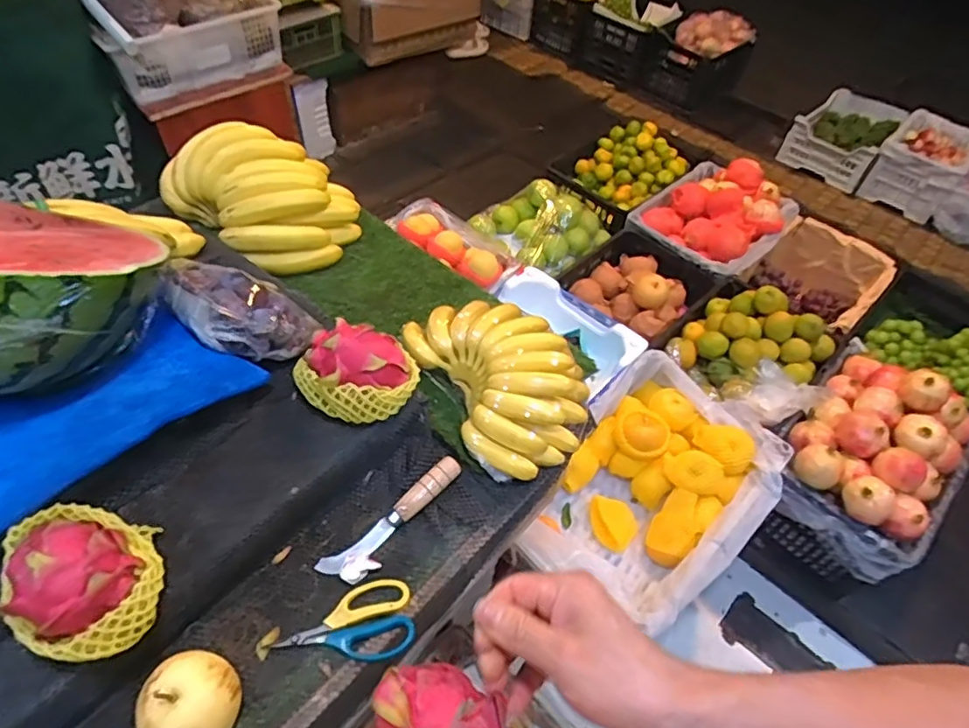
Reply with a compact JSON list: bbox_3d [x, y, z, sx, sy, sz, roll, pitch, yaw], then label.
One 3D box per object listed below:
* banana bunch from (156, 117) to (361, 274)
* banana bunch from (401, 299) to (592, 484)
[{"bbox_3d":[-0.331,-0.258,0.913,0.266,0.103,0.199,37,58,24],"label":"banana bunch"},{"bbox_3d":[0.026,0.004,0.738,0.179,0.058,0.256,-24,57,-22],"label":"banana bunch"}]

